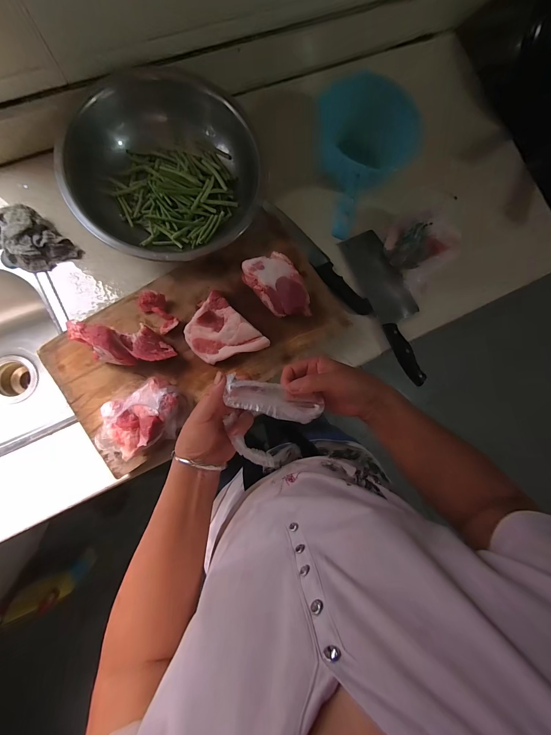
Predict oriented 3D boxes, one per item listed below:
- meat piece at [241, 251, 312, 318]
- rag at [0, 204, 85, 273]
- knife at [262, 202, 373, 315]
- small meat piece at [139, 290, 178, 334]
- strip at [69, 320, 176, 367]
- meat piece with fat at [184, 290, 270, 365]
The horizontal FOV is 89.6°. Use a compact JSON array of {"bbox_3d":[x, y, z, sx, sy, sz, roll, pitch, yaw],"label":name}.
[{"bbox_3d":[0.007,-0.129,0.449,0.068,0.057,0.119,-44,92,-8],"label":"meat piece"},{"bbox_3d":[-0.396,-0.203,0.453,0.107,0.046,0.083,41,82,-3],"label":"rag"},{"bbox_3d":[0.083,-0.208,0.529,0.035,0.028,0.277,-39,92,-9],"label":"knife"},{"bbox_3d":[-0.183,-0.088,0.434,0.037,0.027,0.069,-32,90,-9],"label":"small meat piece"},{"bbox_3d":[-0.224,-0.034,0.409,0.137,0.065,0.057,3,85,-7],"label":"strip"},{"bbox_3d":[-0.083,-0.046,0.437,0.111,0.049,0.088,44,82,-3],"label":"meat piece with fat"}]

